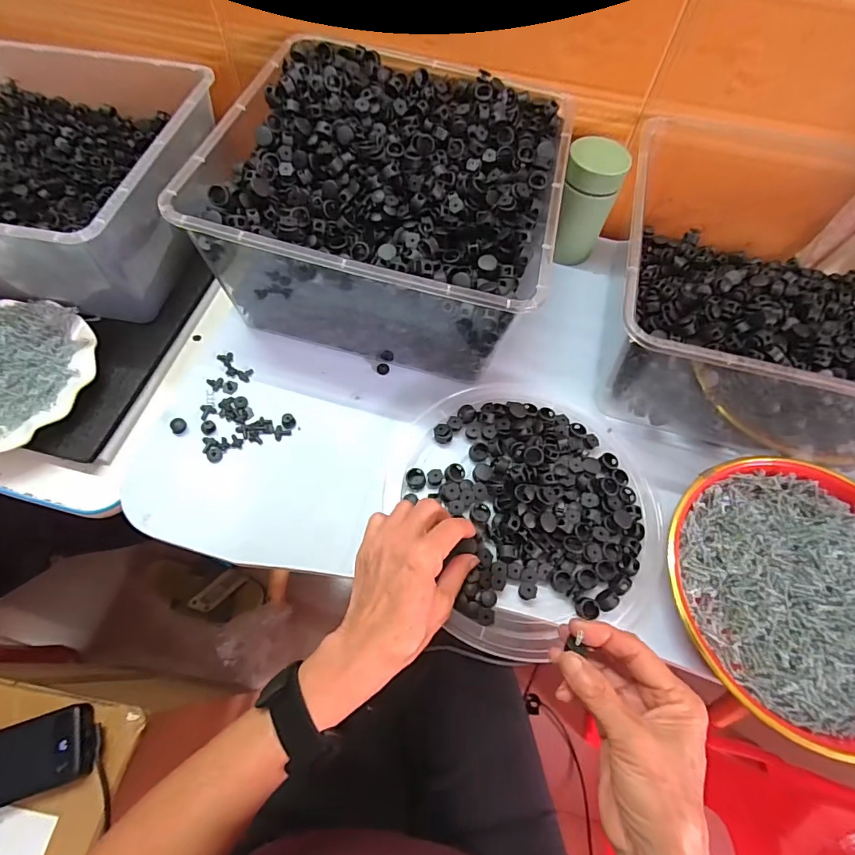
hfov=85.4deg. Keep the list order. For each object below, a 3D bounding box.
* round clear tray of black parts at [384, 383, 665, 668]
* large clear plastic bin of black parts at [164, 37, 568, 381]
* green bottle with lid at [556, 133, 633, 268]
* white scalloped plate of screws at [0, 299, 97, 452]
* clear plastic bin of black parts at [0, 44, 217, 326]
[{"bbox_3d":[0.089,0.060,0.407,0.216,0.035,0.230,1,67,-1],"label":"round clear tray of black parts"},{"bbox_3d":[-0.032,-0.210,0.451,0.289,0.131,0.289,13,60,4],"label":"large clear plastic bin of black parts"},{"bbox_3d":[0.173,-0.247,0.514,0.061,0.116,0.059,20,61,8],"label":"green bottle with lid"},{"bbox_3d":[-0.441,-0.057,0.474,0.173,0.023,0.180,1,62,-2],"label":"white scalloped plate of screws"},{"bbox_3d":[-0.415,-0.282,0.522,0.302,0.145,0.295,12,63,3],"label":"clear plastic bin of black parts"}]

